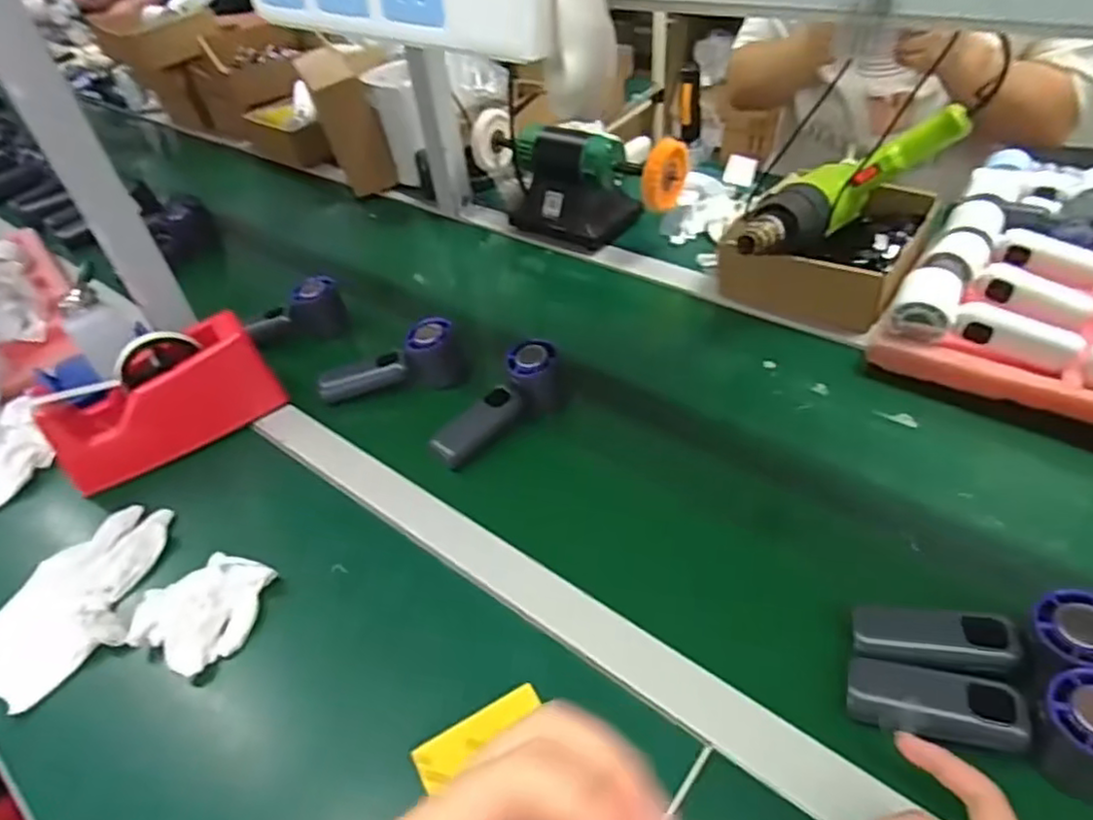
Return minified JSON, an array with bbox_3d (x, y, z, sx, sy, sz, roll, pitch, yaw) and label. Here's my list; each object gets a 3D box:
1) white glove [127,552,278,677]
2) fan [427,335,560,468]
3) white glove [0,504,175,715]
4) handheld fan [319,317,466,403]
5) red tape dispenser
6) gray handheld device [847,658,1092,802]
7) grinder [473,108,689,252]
[{"bbox_3d":[-0.267,0.154,0.524,0.076,0.029,0.094,16,46,23],"label":"white glove"},{"bbox_3d":[-0.047,-0.002,0.651,0.152,0.052,0.046,-43,52,-16],"label":"fan"},{"bbox_3d":[-0.385,0.153,0.548,0.111,0.014,0.175,3,42,11],"label":"white glove"},{"bbox_3d":[-0.164,-0.045,0.703,0.146,0.059,0.050,-19,43,-14],"label":"handheld fan"},{"bbox_3d":[-0.377,-0.012,0.660,0.202,0.097,0.074,-23,44,-18],"label":"red tape dispenser"},{"bbox_3d":[0.270,0.192,0.405,0.153,0.064,0.053,0,40,26],"label":"gray handheld device"},{"bbox_3d":[0.037,-0.307,0.900,0.298,0.142,0.104,28,52,33],"label":"grinder"}]

